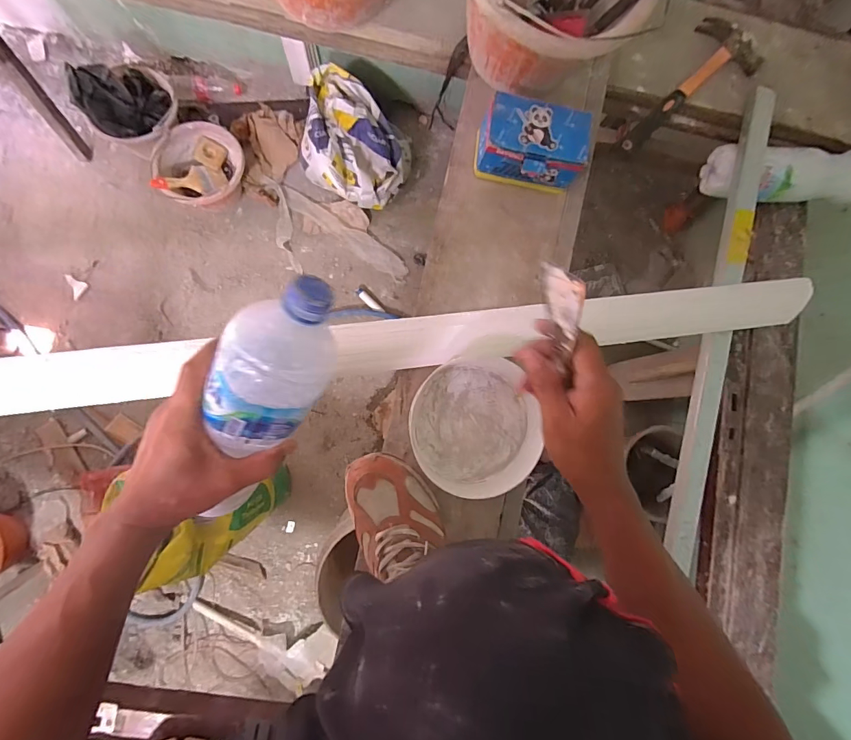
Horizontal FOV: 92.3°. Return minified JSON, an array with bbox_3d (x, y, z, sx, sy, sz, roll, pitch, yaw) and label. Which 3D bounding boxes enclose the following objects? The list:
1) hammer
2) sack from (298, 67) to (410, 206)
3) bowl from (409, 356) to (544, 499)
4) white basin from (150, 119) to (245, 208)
[{"bbox_3d":[0.426,-0.454,0.669,0.115,0.029,0.285,43,83,-1],"label":"hammer"},{"bbox_3d":[-0.227,-0.689,1.266,0.347,0.229,0.250,25,84,-3],"label":"sack"},{"bbox_3d":[0.070,0.071,0.552,0.179,0.050,0.181,0,85,-5],"label":"bowl"},{"bbox_3d":[-0.690,-0.618,1.289,0.254,0.163,0.250,0,85,-5],"label":"white basin"}]

